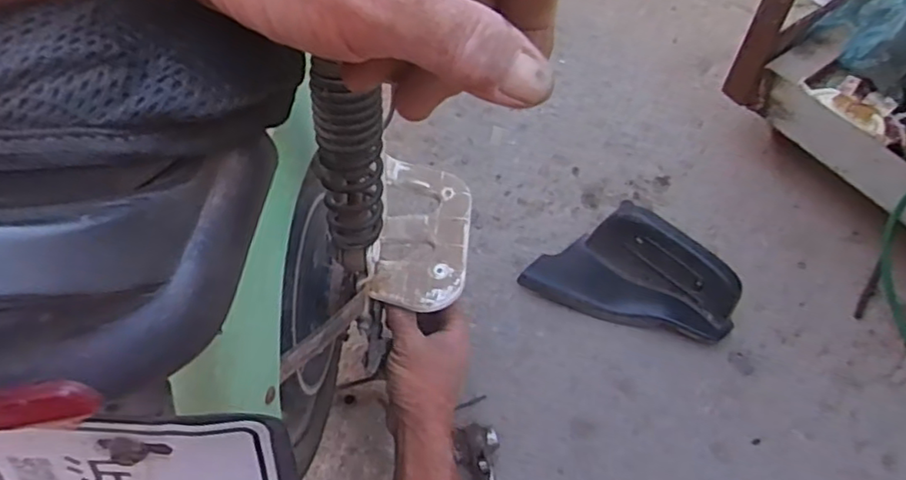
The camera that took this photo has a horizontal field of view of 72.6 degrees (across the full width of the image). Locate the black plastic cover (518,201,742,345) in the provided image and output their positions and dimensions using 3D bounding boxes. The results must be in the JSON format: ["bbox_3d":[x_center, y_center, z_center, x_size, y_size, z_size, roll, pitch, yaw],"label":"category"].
[{"bbox_3d":[0.221,0.030,0.770,0.253,0.083,0.145,7,59,6],"label":"black plastic cover"}]

